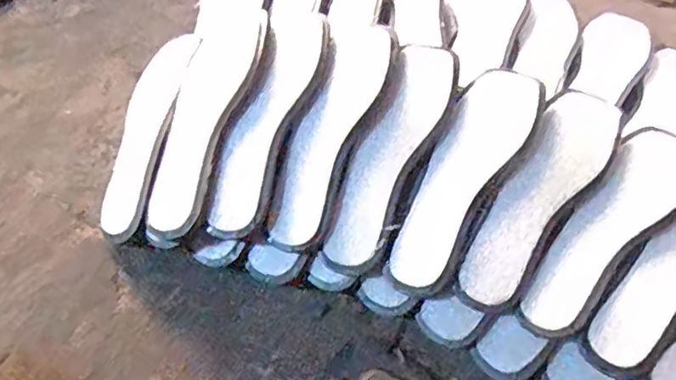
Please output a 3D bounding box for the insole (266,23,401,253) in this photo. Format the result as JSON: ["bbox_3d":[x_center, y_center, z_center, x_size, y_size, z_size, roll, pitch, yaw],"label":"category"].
[{"bbox_3d":[-0.005,-0.062,0.610,0.062,0.024,0.253,21,78,10],"label":"insole"}]

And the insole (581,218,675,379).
[{"bbox_3d":[0.324,0.073,0.564,0.070,0.020,0.242,40,76,24],"label":"insole"}]

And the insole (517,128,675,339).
[{"bbox_3d":[0.266,0.039,0.582,0.075,0.014,0.246,33,74,25],"label":"insole"}]

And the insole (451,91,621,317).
[{"bbox_3d":[0.197,0.004,0.590,0.070,0.019,0.246,32,79,15],"label":"insole"}]

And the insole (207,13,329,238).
[{"bbox_3d":[-0.069,-0.078,0.620,0.061,0.034,0.261,18,74,8],"label":"insole"}]

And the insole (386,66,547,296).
[{"bbox_3d":[0.124,-0.013,0.596,0.072,0.011,0.244,27,80,13],"label":"insole"}]

